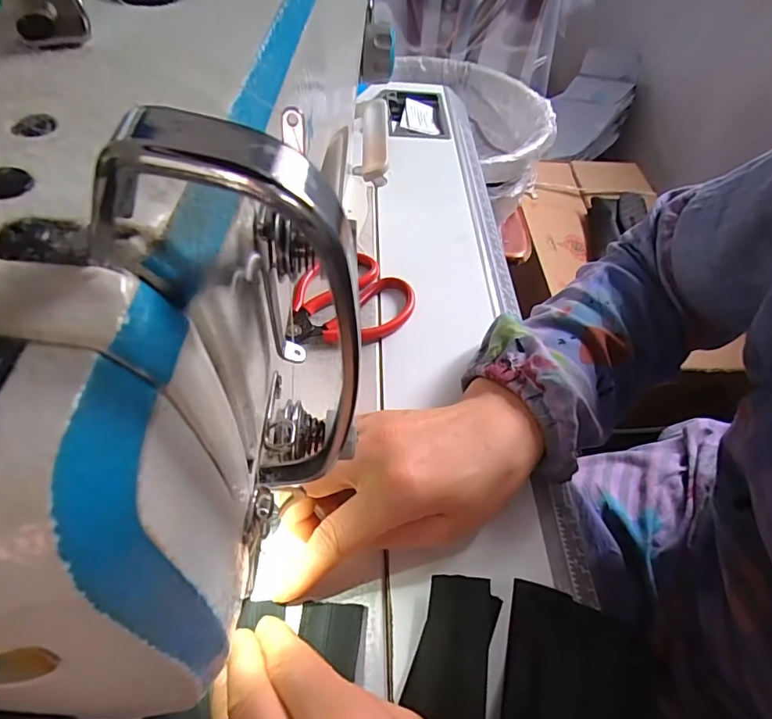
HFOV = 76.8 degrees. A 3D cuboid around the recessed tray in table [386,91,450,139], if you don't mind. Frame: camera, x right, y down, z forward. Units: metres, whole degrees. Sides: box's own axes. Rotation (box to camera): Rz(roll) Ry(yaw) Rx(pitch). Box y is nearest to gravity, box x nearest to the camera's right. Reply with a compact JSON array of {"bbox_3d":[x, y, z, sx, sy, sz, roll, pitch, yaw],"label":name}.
[{"bbox_3d":[0.038,-0.296,0.588,0.069,0.014,0.106,1,51,-5],"label":"recessed tray in table"}]

